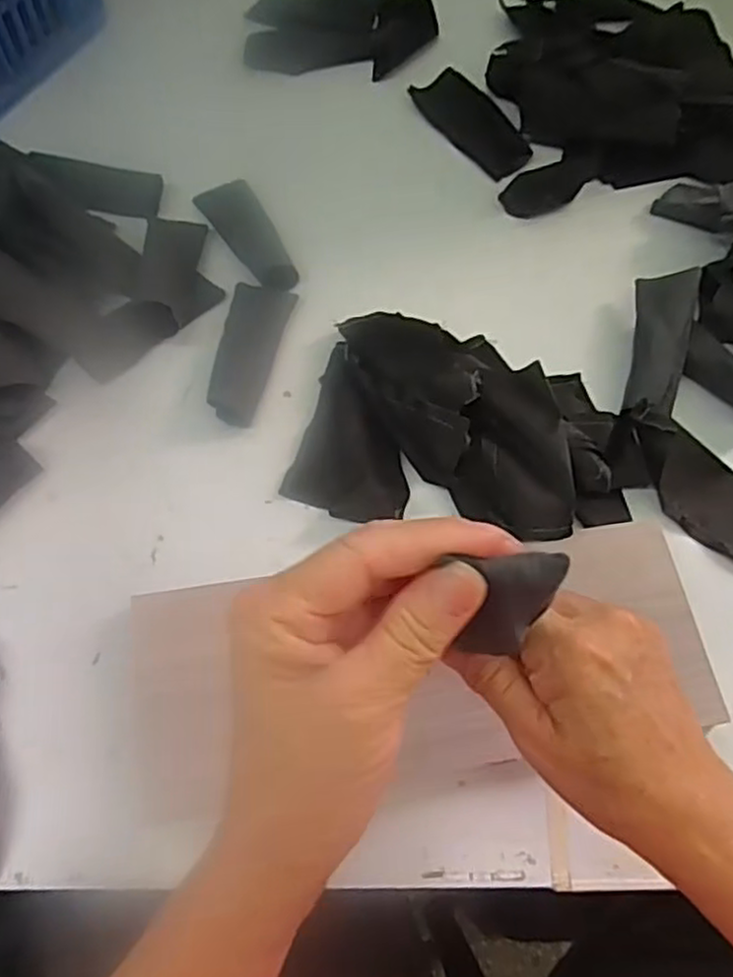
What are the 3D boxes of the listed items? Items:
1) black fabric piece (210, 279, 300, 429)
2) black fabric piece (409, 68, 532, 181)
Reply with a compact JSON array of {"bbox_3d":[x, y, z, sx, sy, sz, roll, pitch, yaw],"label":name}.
[{"bbox_3d":[-0.079,-0.093,0.471,0.041,0.014,0.105,10,66,2],"label":"black fabric piece"},{"bbox_3d":[0.085,-0.294,0.568,0.046,0.006,0.112,-36,73,5],"label":"black fabric piece"}]

